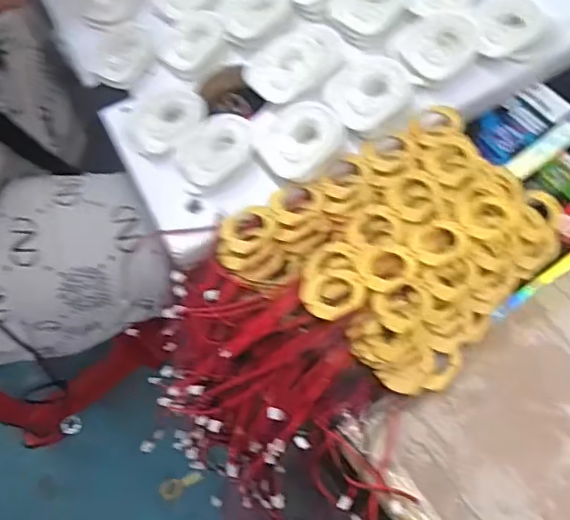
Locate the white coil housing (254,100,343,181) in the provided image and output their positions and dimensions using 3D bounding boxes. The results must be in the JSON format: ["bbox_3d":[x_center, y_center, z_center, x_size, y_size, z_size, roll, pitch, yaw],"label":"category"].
[{"bbox_3d":[0.009,-0.089,0.416,0.055,0.019,0.054,-36,65,-10],"label":"white coil housing"}]

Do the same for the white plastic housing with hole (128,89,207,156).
[{"bbox_3d":[-0.093,-0.107,0.452,0.056,0.013,0.059,-3,64,7],"label":"white plastic housing with hole"}]

